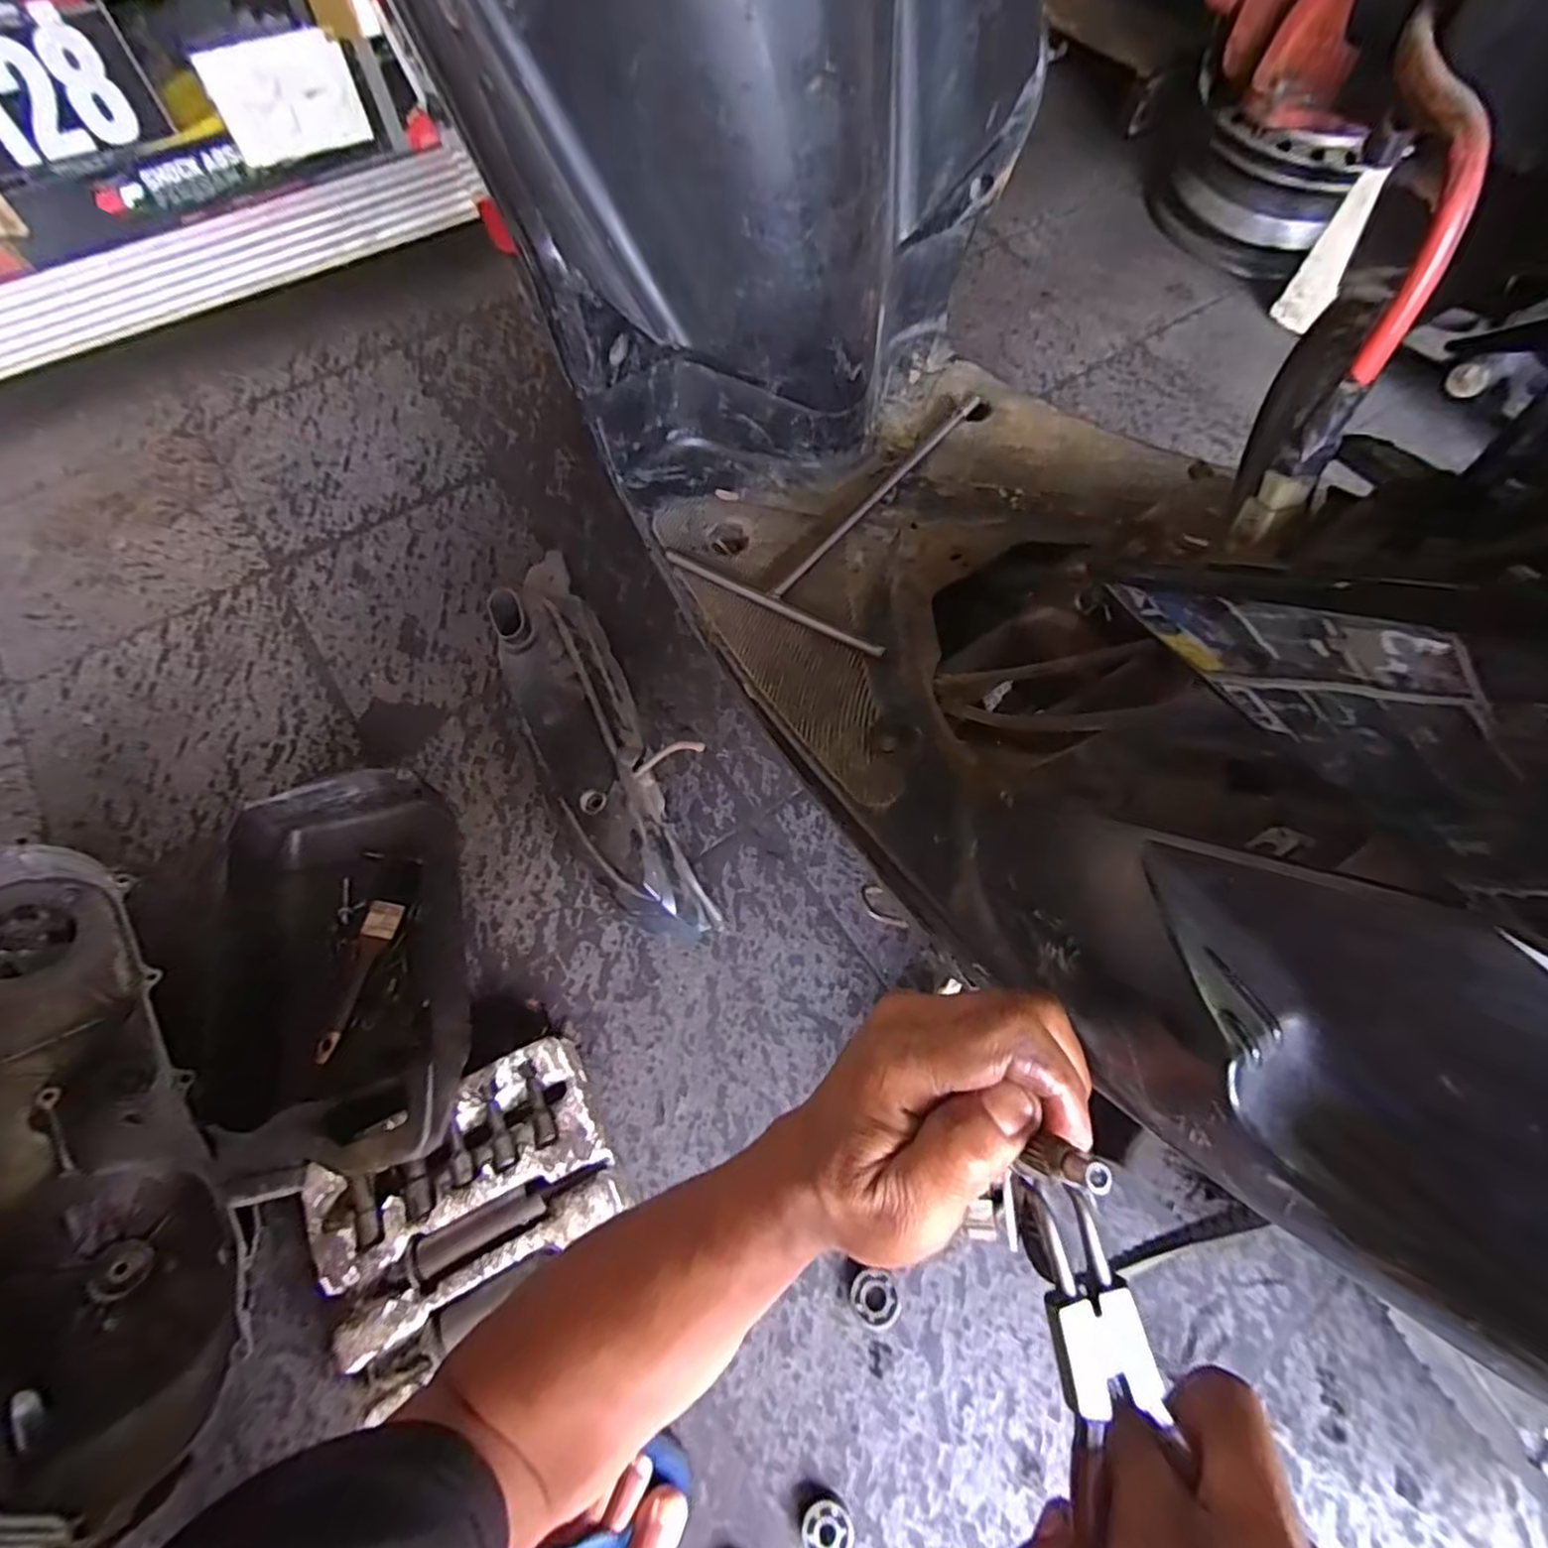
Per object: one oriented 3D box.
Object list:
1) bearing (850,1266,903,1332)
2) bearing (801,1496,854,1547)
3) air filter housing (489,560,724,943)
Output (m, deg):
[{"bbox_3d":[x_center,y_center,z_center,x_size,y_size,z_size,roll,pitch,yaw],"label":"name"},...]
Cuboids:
[{"bbox_3d":[0.081,0.418,0.550,0.040,0.011,0.037,0,67,-1],"label":"bearing"},{"bbox_3d":[0.038,0.543,0.495,0.039,0.008,0.035,38,72,13],"label":"bearing"},{"bbox_3d":[-0.177,-0.038,0.693,0.137,0.116,0.438,-31,69,-13],"label":"air filter housing"}]

